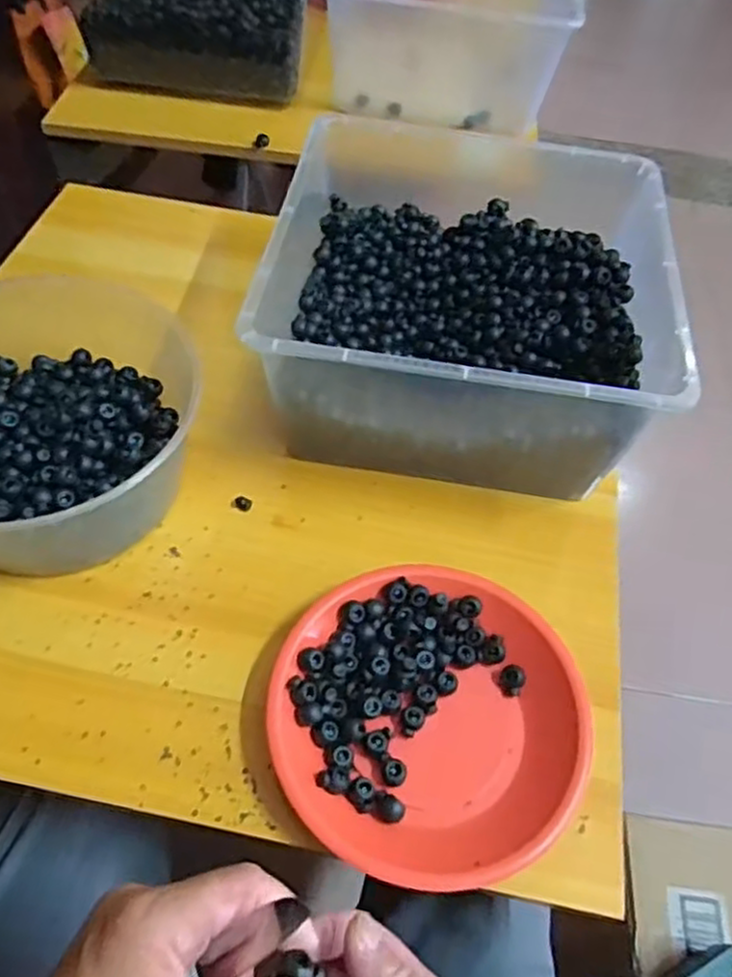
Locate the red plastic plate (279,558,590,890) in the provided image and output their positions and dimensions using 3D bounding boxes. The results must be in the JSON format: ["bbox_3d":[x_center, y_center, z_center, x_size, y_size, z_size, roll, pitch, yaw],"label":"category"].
[{"bbox_3d":[0.038,0.144,0.463,0.194,0.034,0.198,-16,57,-16],"label":"red plastic plate"}]

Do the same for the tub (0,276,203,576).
[{"bbox_3d":[-0.261,-0.060,0.546,0.245,0.105,0.264,2,54,-3],"label":"tub"}]

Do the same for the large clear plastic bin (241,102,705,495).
[{"bbox_3d":[0.078,-0.150,0.587,0.293,0.128,0.276,9,54,1],"label":"large clear plastic bin"}]

